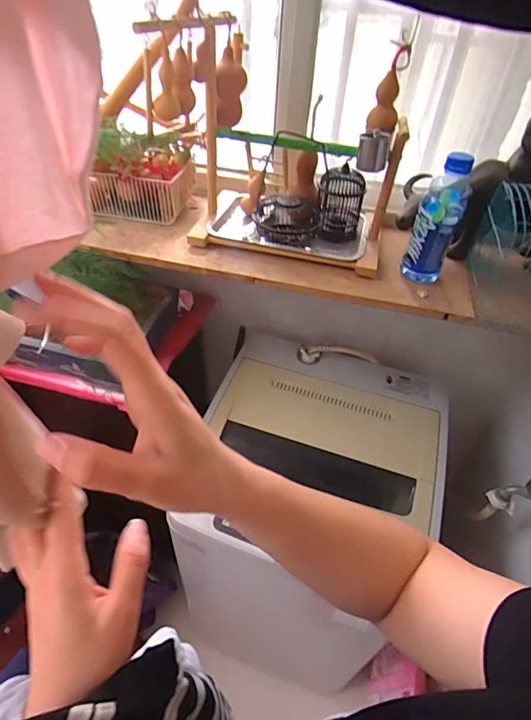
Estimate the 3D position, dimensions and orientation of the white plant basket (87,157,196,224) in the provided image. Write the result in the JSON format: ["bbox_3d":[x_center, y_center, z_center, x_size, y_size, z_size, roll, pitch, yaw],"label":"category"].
[{"bbox_3d":[-0.248,-0.357,0.861,0.185,0.084,0.141,3,46,0],"label":"white plant basket"}]

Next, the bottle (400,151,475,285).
[{"bbox_3d":[0.281,-0.225,0.687,0.067,0.215,0.057,19,45,14],"label":"bottle"}]

